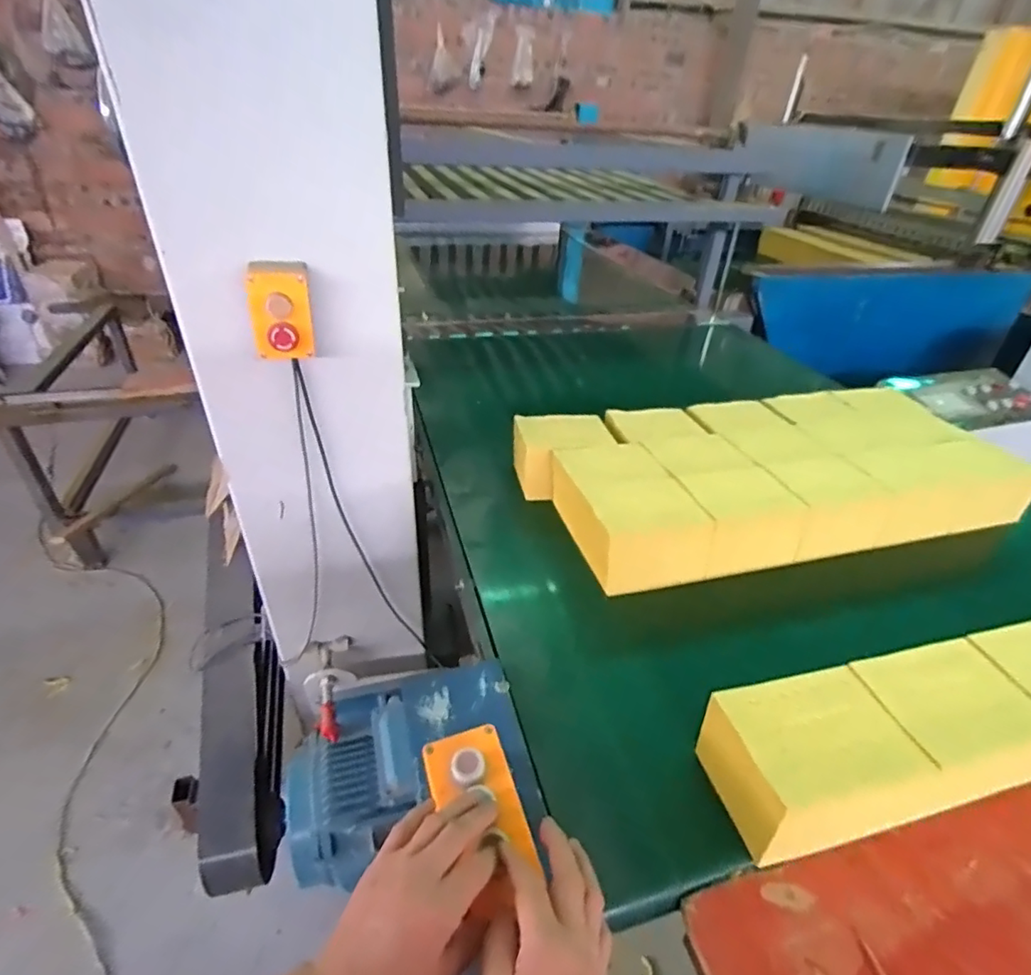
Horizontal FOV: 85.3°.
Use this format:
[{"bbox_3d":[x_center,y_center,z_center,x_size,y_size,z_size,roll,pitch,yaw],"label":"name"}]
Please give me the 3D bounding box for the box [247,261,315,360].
[{"bbox_3d":[-0.312,-0.234,0.747,0.077,0.114,0.082,-6,36,-13],"label":"box"}]

